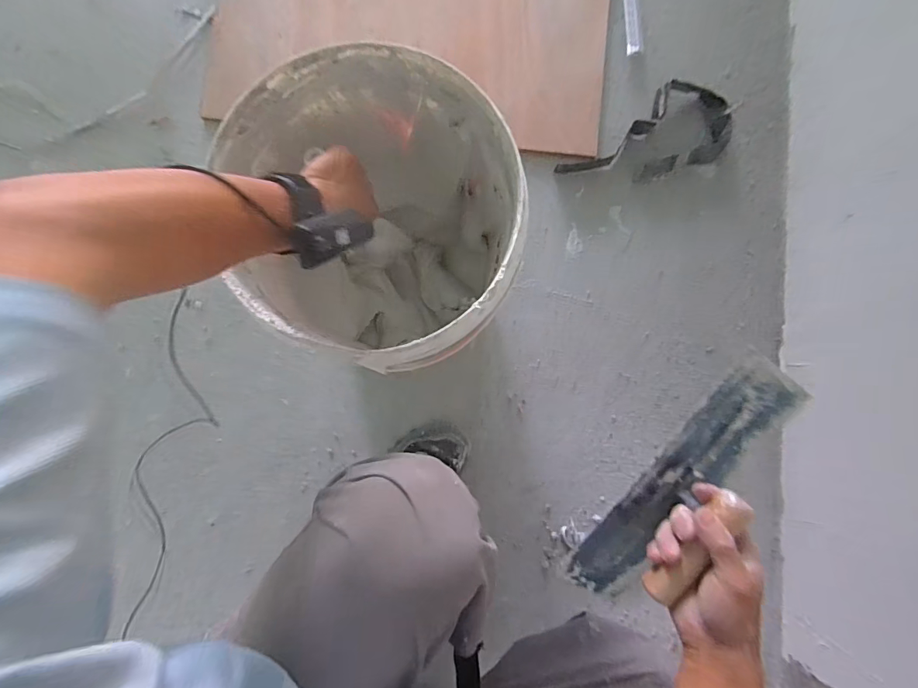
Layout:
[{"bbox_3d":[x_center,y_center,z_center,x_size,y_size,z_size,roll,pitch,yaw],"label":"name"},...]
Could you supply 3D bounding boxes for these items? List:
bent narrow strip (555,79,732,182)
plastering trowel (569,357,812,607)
[{"bbox_3d":[0.322,-0.362,0.772,0.319,0.032,0.143,-18,87,-2],"label":"bent narrow strip"},{"bbox_3d":[0.219,0.148,0.419,0.081,0.082,0.290,36,97,2],"label":"plastering trowel"}]

